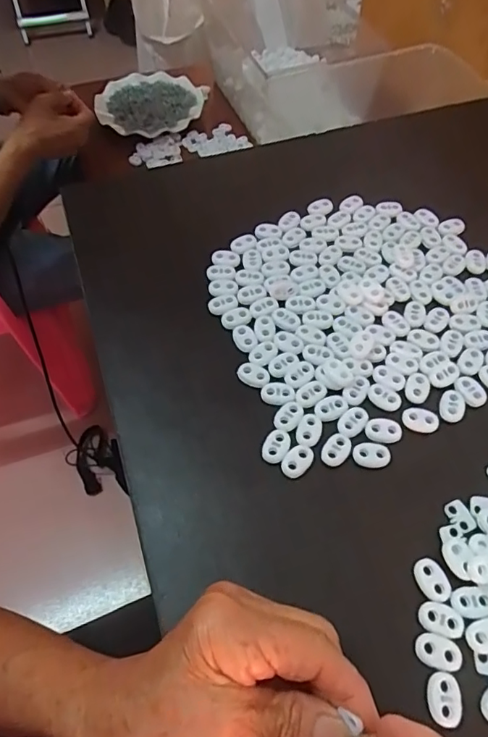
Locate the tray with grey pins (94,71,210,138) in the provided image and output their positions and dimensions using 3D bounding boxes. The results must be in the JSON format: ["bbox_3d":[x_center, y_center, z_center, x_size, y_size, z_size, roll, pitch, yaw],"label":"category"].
[{"bbox_3d":[-0.165,-0.468,0.886,0.184,0.027,0.175,31,64,18],"label":"tray with grey pins"}]

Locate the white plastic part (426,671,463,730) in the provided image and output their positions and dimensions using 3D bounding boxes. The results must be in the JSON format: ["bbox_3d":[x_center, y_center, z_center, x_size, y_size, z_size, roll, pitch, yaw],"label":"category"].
[{"bbox_3d":[0.098,0.161,0.244,0.017,0.004,0.022,8,59,6],"label":"white plastic part"}]

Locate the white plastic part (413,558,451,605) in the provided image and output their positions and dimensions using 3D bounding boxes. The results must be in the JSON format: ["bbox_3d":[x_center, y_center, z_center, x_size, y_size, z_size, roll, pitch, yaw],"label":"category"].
[{"bbox_3d":[0.103,0.115,0.272,0.016,0.004,0.022,-19,60,-10],"label":"white plastic part"}]

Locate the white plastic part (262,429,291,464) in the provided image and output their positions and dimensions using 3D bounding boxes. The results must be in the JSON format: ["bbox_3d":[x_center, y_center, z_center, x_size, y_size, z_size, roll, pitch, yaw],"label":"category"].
[{"bbox_3d":[0.021,0.047,0.314,0.015,0.004,0.023,20,61,13],"label":"white plastic part"}]

